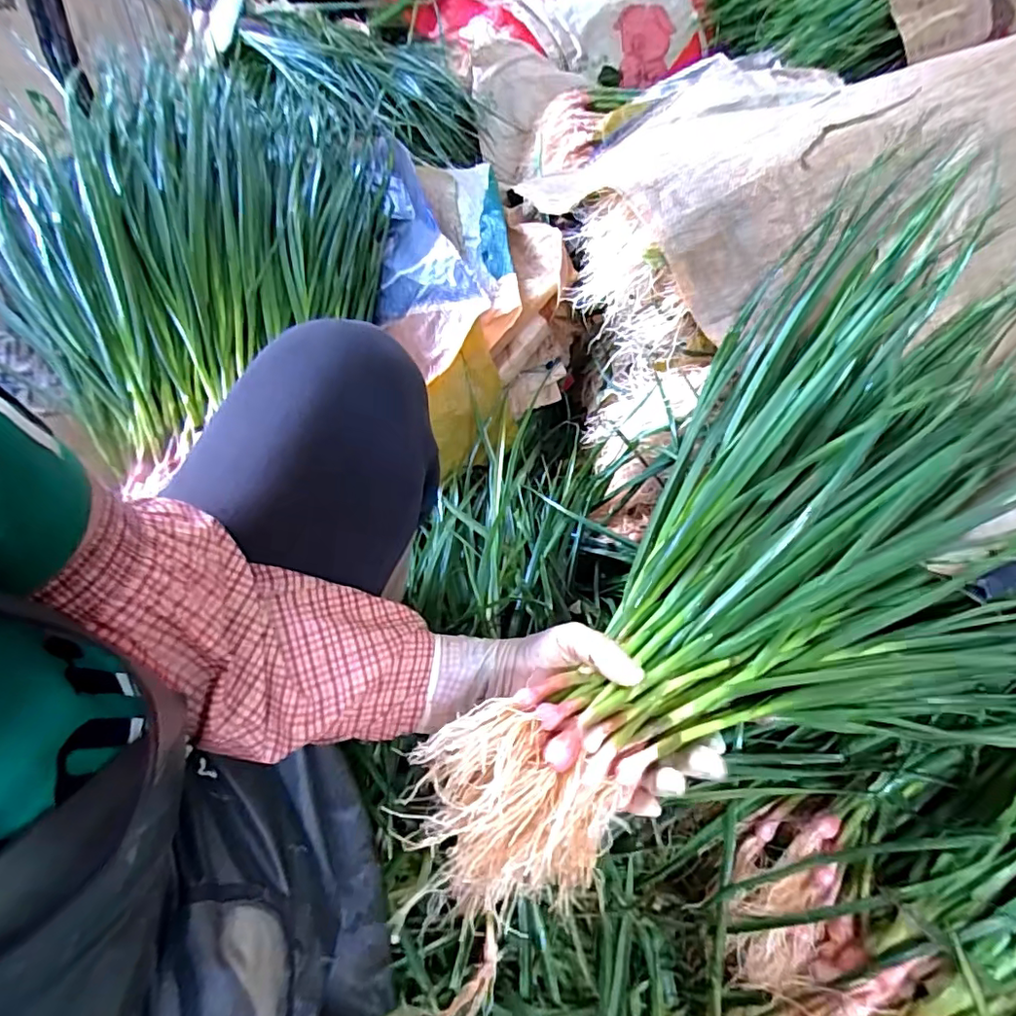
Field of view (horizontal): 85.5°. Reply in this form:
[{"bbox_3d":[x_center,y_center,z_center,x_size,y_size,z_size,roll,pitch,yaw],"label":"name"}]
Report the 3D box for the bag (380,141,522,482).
[{"bbox_3d":[-0.091,-0.352,0.721,0.168,0.080,0.395,-7,65,-4],"label":"bag"}]

